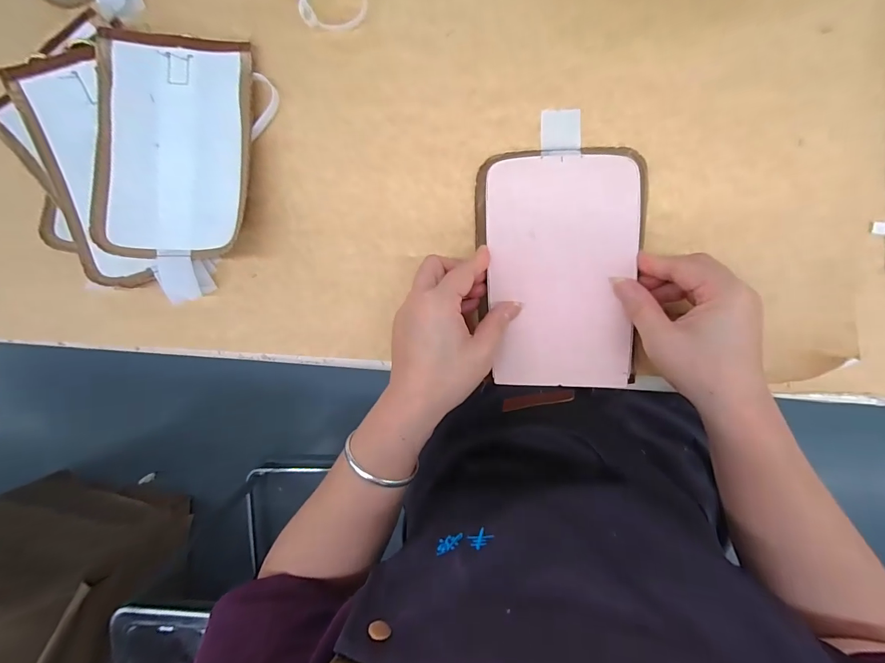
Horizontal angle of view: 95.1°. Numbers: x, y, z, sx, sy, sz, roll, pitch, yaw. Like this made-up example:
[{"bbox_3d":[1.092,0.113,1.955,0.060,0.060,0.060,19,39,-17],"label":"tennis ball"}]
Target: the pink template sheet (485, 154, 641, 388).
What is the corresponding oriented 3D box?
[{"bbox_3d":[0.092,-0.046,0.315,0.110,0.007,0.174,0,91,9],"label":"pink template sheet"}]

